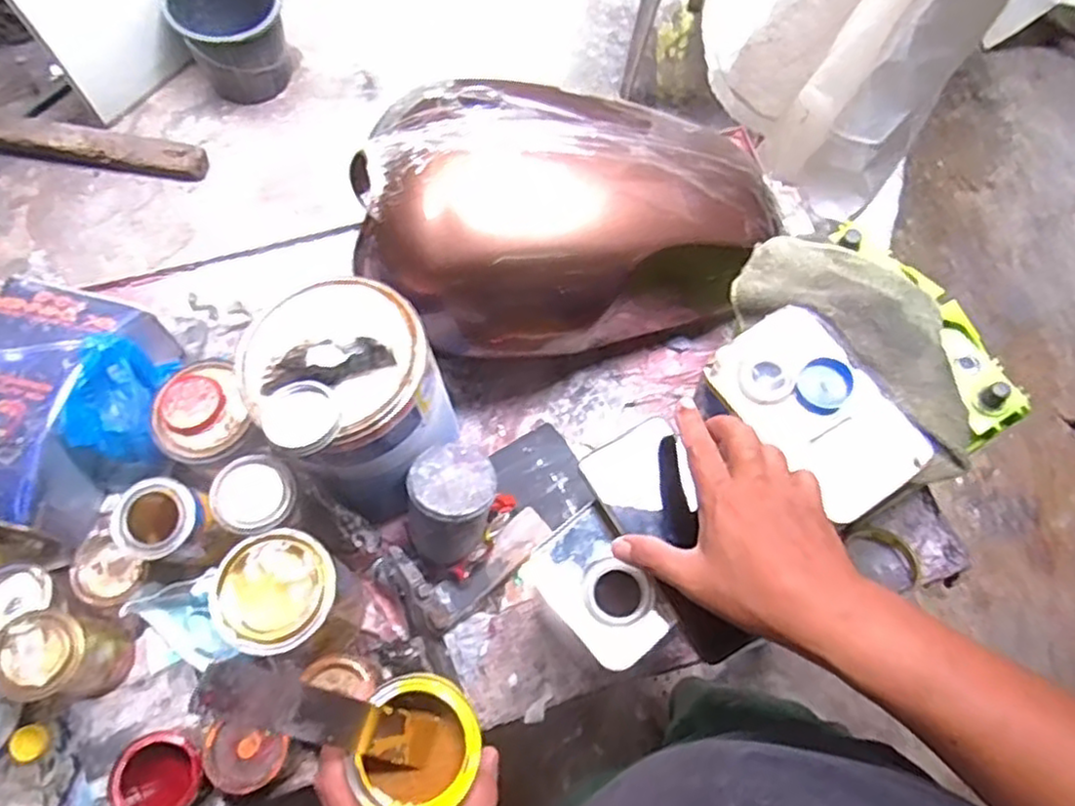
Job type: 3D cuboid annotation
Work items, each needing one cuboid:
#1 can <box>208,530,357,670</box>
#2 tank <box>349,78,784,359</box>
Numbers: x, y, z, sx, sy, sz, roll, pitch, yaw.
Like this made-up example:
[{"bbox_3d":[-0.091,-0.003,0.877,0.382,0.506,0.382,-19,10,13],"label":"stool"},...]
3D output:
[{"bbox_3d":[-0.230,0.183,0.673,0.101,0.129,0.096,0,71,0],"label":"can"},{"bbox_3d":[0.033,-0.214,0.789,0.429,0.229,0.247,-17,72,-6],"label":"tank"}]

